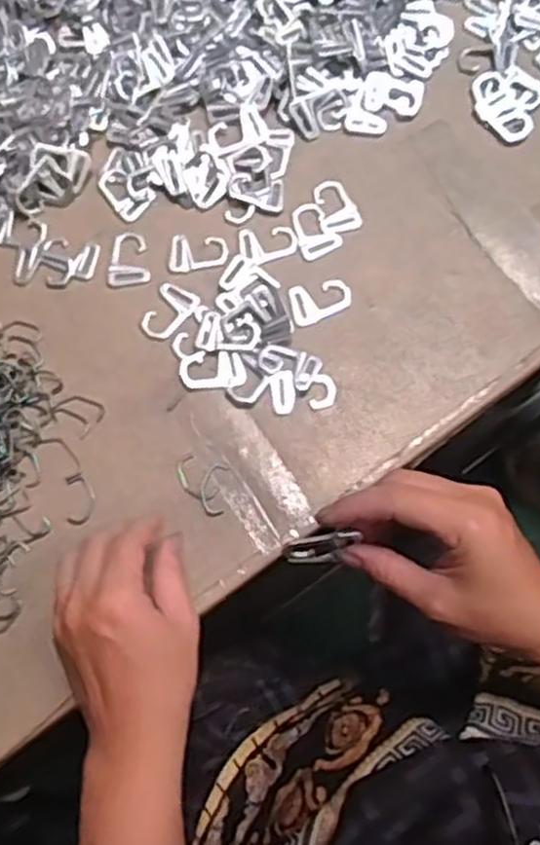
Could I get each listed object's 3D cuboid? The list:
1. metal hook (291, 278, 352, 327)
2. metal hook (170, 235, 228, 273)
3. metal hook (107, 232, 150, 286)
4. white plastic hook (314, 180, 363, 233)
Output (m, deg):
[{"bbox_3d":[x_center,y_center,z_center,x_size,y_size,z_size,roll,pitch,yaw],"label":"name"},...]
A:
[{"bbox_3d":[0.036,-0.085,0.544,0.042,0.004,0.031,-12,73,-2],"label":"metal hook"},{"bbox_3d":[-0.051,-0.122,0.559,0.041,0.004,0.029,4,73,3],"label":"metal hook"},{"bbox_3d":[-0.103,-0.118,0.560,0.030,0.004,0.042,-7,73,-1],"label":"metal hook"},{"bbox_3d":[0.049,-0.158,0.565,0.028,0.004,0.041,-14,73,-3],"label":"white plastic hook"}]

